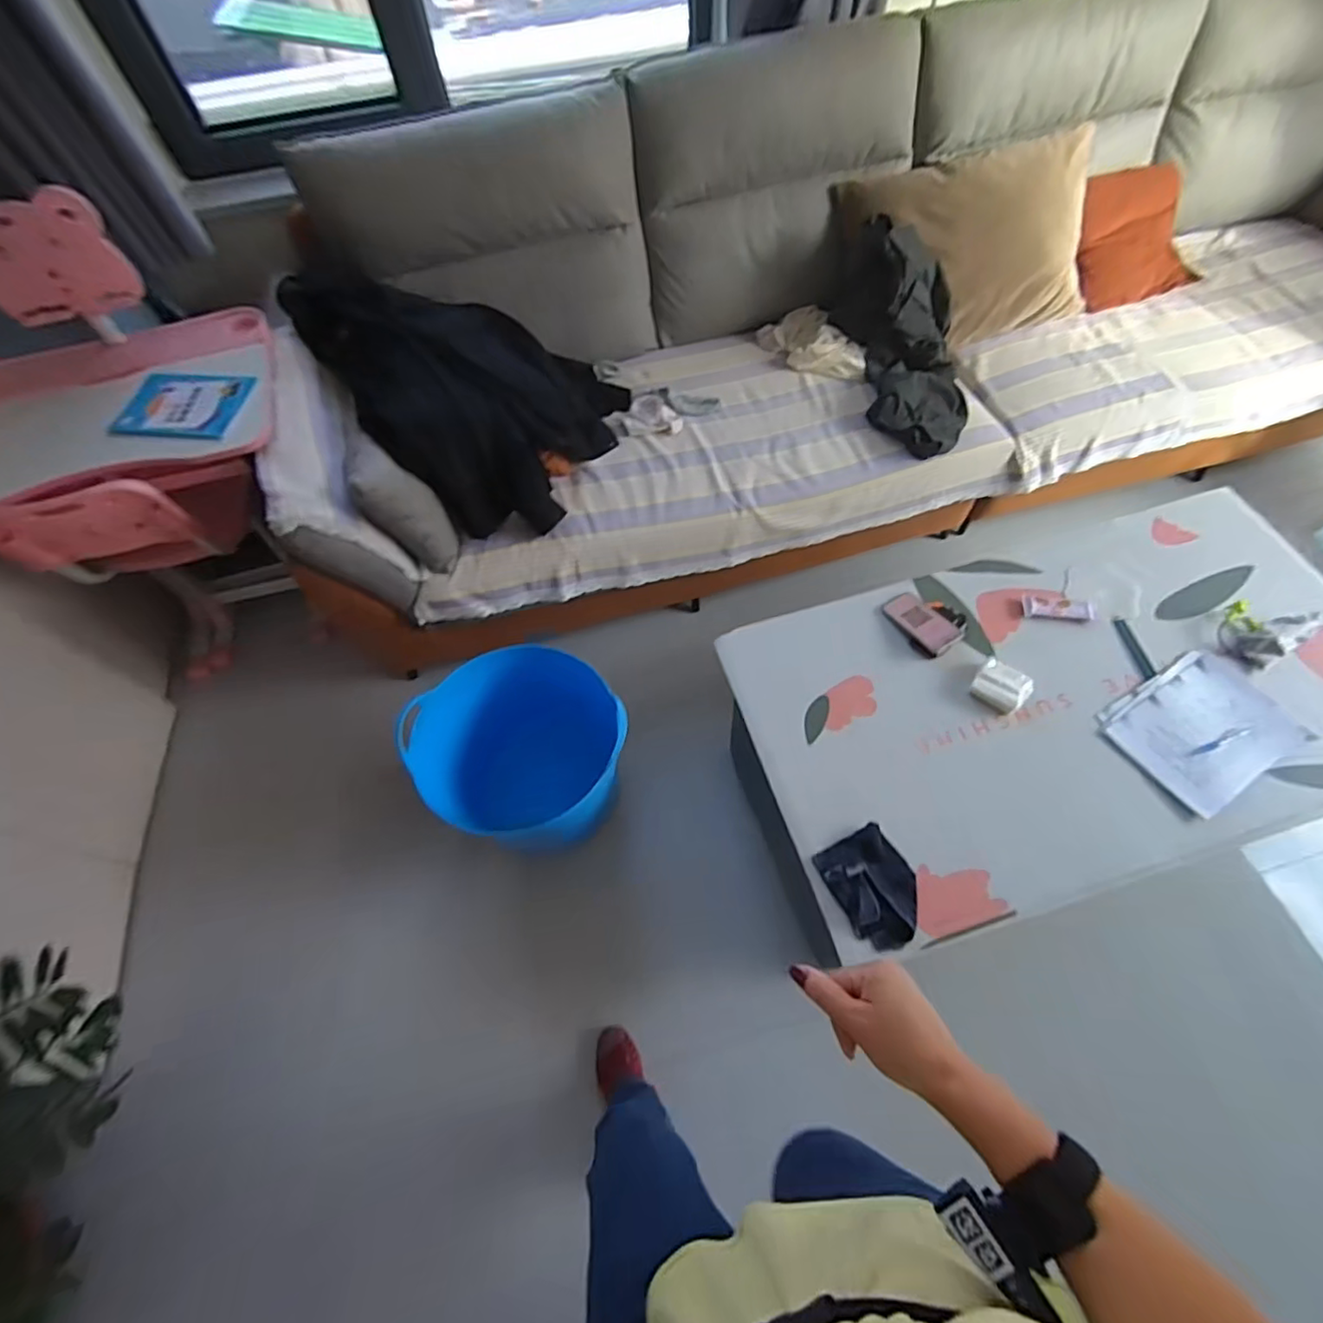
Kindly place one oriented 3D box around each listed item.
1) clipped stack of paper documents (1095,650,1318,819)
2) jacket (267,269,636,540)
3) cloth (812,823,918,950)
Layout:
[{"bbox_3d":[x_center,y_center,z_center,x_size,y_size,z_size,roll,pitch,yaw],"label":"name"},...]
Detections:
[{"bbox_3d":[1.094,0.127,1.225,0.336,0.021,0.244,-29,63,-12],"label":"clipped stack of paper documents"},{"bbox_3d":[-0.446,-0.713,1.534,0.613,0.355,0.723,-37,65,-16],"label":"jacket"},{"bbox_3d":[0.383,0.401,1.080,0.147,0.040,0.188,-23,62,-9],"label":"cloth"}]

